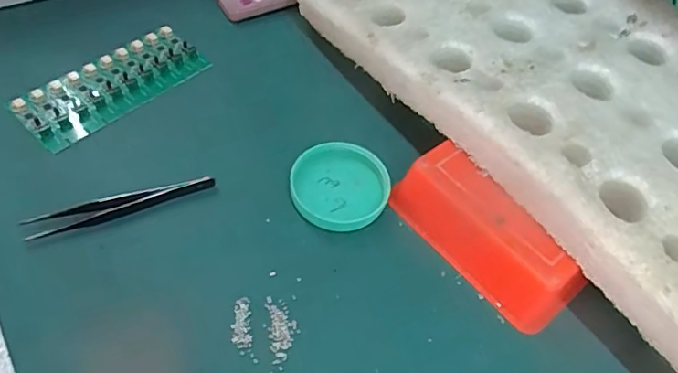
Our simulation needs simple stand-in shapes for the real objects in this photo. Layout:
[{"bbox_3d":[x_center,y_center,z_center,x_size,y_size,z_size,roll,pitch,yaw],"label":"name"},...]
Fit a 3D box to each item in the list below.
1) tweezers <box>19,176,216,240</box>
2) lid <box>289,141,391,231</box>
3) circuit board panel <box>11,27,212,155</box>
[{"bbox_3d":[-0.136,0.012,0.328,0.113,0.009,0.013,-15,57,-17],"label":"tweezers"},{"bbox_3d":[0.000,-0.001,0.354,0.065,0.014,0.063,4,53,-5],"label":"lid"},{"bbox_3d":[-0.170,-0.079,0.392,0.056,0.007,0.134,37,58,19],"label":"circuit board panel"}]

